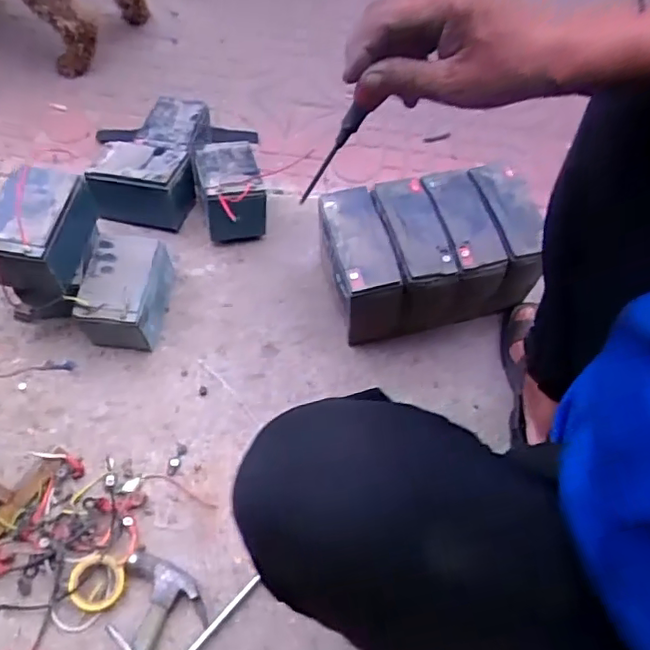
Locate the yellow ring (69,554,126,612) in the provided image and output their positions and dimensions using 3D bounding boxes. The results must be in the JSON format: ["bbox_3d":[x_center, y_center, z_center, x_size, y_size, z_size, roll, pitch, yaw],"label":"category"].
[{"bbox_3d":[-0.283,0.317,0.731,0.065,0.015,0.065,1,61,-2],"label":"yellow ring"}]

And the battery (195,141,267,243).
[{"bbox_3d":[-0.166,-0.243,1.026,0.107,0.098,0.170,-13,67,-8],"label":"battery"}]

